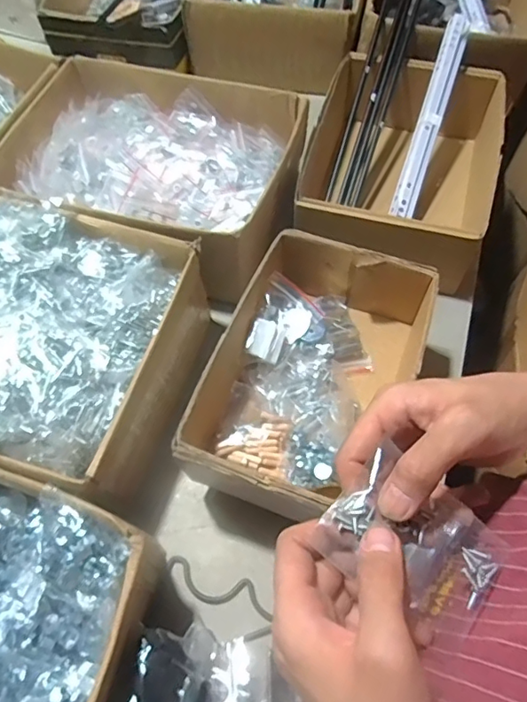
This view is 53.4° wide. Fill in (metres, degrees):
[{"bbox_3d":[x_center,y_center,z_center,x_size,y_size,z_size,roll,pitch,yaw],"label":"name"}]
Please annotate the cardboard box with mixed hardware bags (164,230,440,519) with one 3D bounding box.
[{"bbox_3d":[0.046,0.024,0.497,0.163,0.094,0.248,19,63,12],"label":"cardboard box with mixed hardware bags"}]

